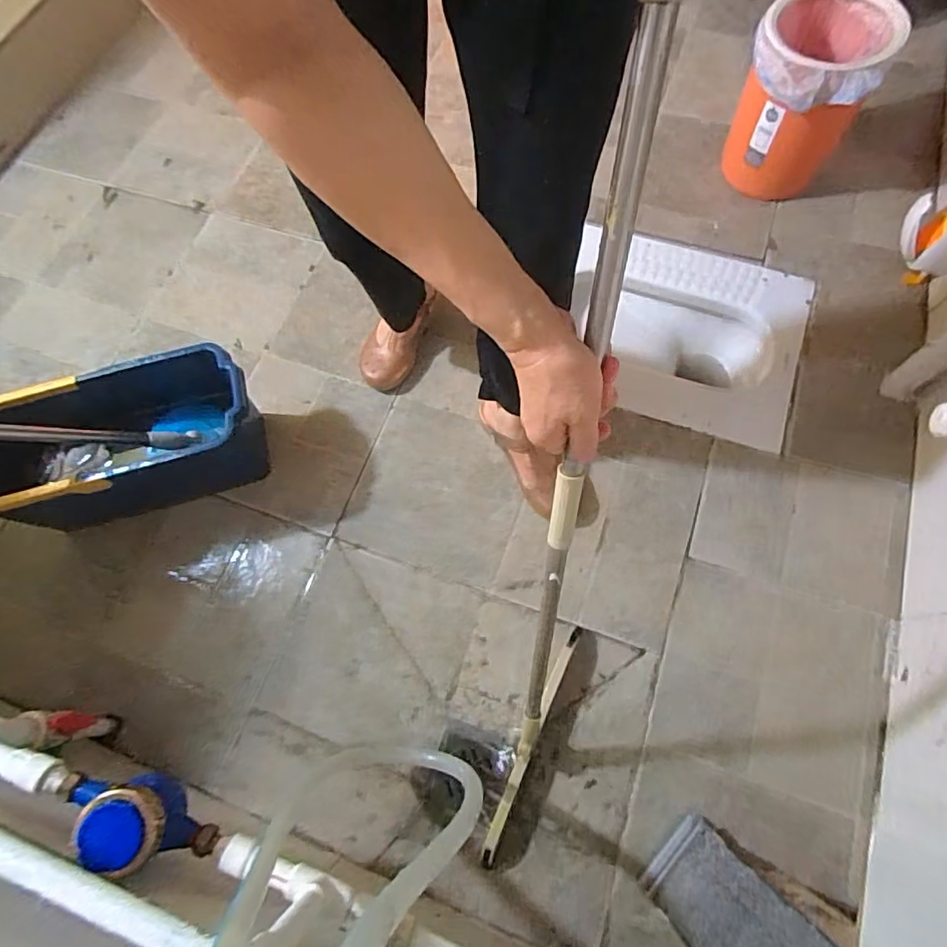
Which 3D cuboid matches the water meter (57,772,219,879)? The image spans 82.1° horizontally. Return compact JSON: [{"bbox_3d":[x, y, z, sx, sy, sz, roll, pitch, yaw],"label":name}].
[{"bbox_3d":[-0.361,0.355,0.567,0.175,0.085,0.071,11,70,8],"label":"water meter"}]

